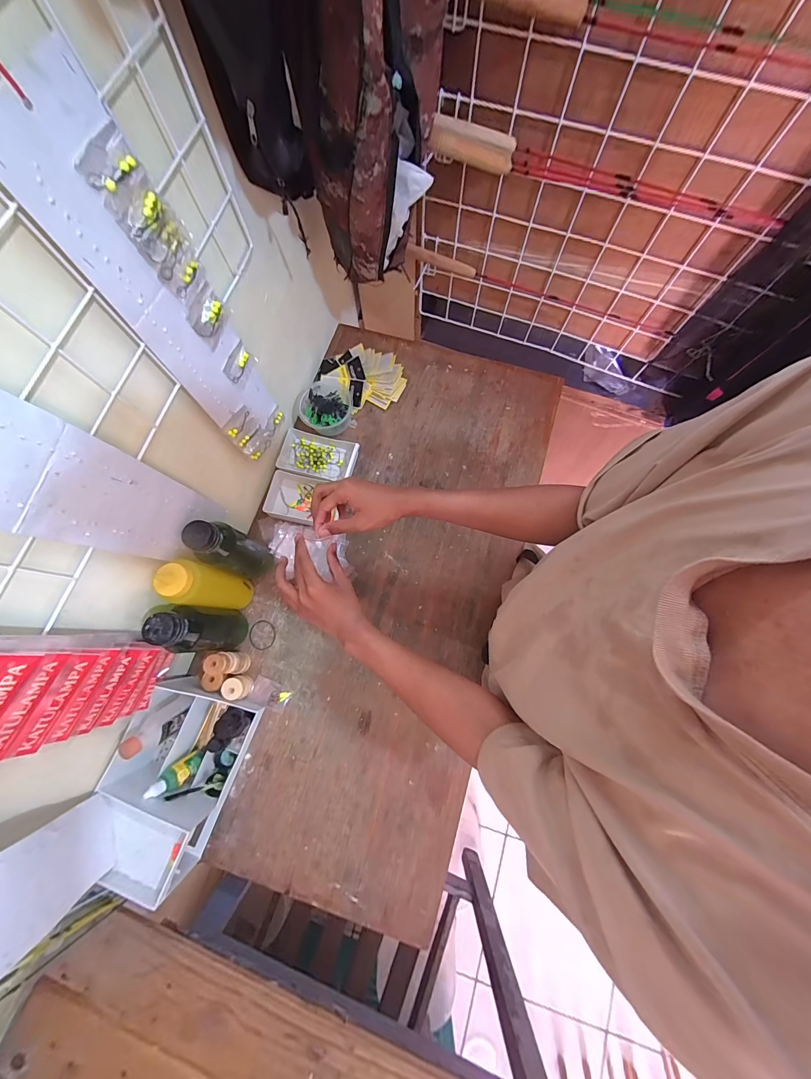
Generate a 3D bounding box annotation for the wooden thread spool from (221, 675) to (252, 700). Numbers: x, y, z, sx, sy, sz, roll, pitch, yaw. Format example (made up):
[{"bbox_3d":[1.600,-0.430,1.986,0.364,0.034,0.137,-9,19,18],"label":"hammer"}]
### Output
[{"bbox_3d":[-0.270,0.238,0.572,0.032,0.045,0.030,0,76,0],"label":"wooden thread spool"}]

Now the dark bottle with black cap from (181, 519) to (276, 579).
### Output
[{"bbox_3d":[-0.266,0.020,0.556,0.056,0.185,0.062,32,78,7],"label":"dark bottle with black cap"}]

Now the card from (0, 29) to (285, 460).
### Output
[{"bbox_3d":[-0.230,-0.226,0.400,0.022,0.389,0.103,24,77,7],"label":"card"}]

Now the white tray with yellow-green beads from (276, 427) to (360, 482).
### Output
[{"bbox_3d":[-0.171,-0.162,0.680,0.153,0.032,0.080,16,77,4],"label":"white tray with yellow-green beads"}]

